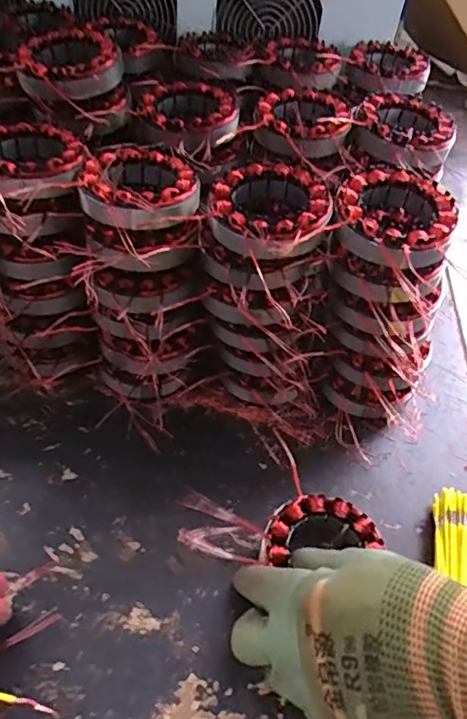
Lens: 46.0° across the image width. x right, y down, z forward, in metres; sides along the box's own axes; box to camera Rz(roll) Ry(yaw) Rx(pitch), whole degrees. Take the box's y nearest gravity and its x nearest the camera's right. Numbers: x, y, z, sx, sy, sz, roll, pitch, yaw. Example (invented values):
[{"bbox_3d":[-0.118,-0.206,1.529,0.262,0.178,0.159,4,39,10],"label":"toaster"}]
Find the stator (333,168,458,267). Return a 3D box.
[{"bbox_3d":[0.114,-0.100,0.398,0.084,0.030,0.093,23,50,13],"label":"stator"}]

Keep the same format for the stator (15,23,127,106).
[{"bbox_3d":[-0.139,-0.251,0.469,0.083,0.037,0.093,-9,51,-15],"label":"stator"}]

